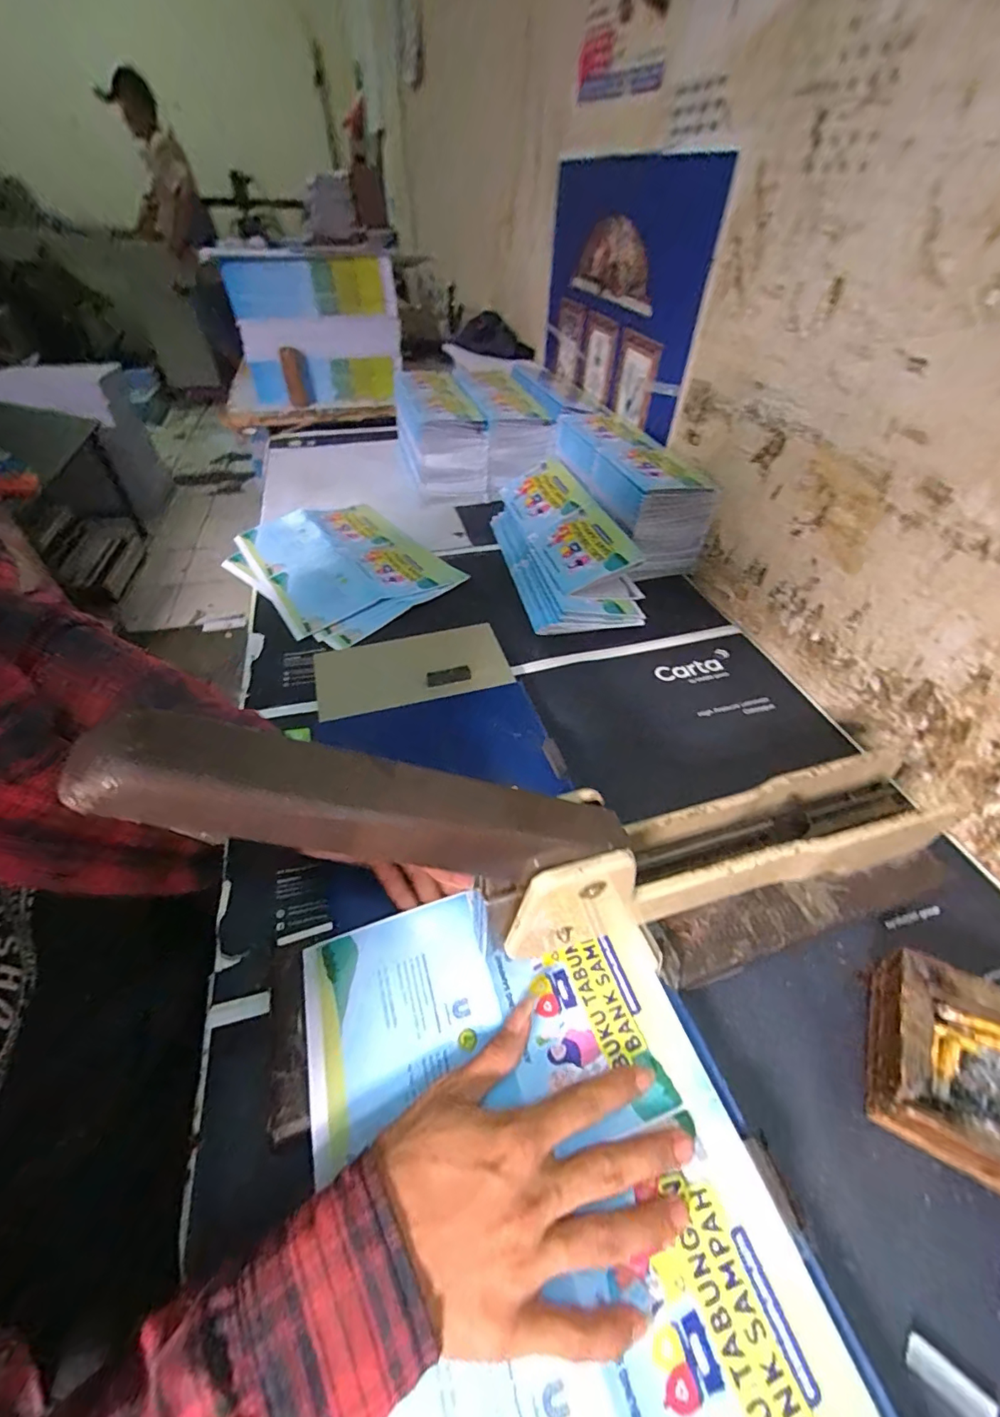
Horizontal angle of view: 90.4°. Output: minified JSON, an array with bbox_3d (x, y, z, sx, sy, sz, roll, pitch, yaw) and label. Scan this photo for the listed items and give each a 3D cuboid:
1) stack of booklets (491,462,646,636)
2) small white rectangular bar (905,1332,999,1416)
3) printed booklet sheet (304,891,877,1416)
[{"bbox_3d":[0.081,-0.241,0.710,0.144,0.082,0.357,-8,46,-9],"label":"stack of booklets"},{"bbox_3d":[0.209,0.312,0.229,0.037,0.004,0.013,30,53,24],"label":"small white rectangular bar"},{"bbox_3d":[0.020,0.243,0.255,0.215,0.013,0.298,-13,47,-12],"label":"printed booklet sheet"}]

